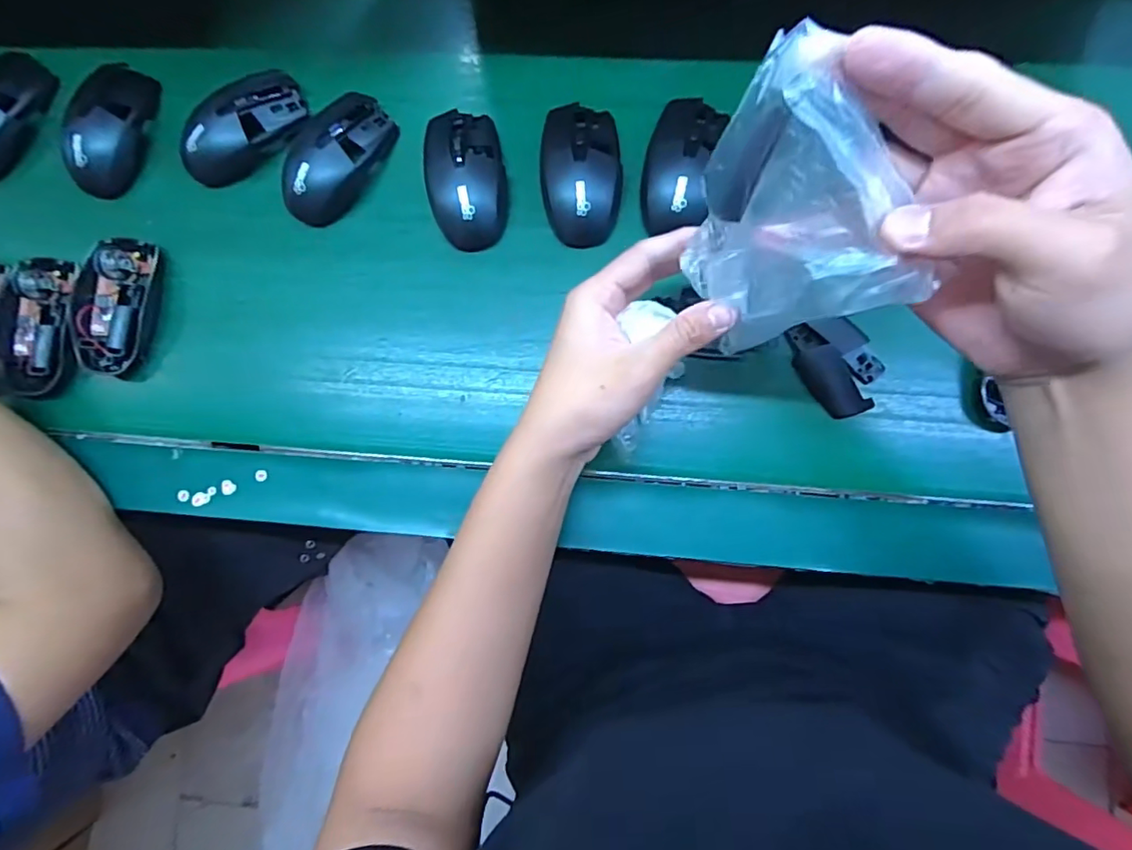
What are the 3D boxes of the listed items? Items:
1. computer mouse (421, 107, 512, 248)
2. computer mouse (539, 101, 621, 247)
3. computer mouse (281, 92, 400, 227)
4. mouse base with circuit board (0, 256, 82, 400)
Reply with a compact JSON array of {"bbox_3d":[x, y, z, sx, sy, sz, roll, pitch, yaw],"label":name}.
[{"bbox_3d":[-0.073,-0.181,0.403,0.056,0.029,0.101,-6,85,3],"label":"computer mouse"},{"bbox_3d":[0.011,-0.184,0.397,0.056,0.030,0.105,-6,85,3],"label":"computer mouse"},{"bbox_3d":[-0.174,-0.202,0.416,0.054,0.035,0.103,34,88,6],"label":"computer mouse"},{"bbox_3d":[-0.403,-0.075,0.422,0.070,0.020,0.107,6,86,4],"label":"mouse base with circuit board"}]

